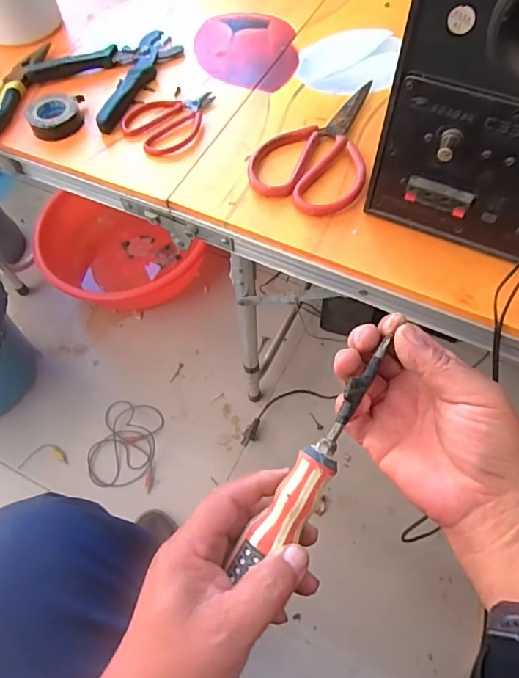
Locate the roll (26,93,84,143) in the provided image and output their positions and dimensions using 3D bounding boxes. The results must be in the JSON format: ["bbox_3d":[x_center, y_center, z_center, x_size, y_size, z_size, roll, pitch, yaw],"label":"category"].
[{"bbox_3d":[-0.211,-0.233,0.492,0.051,0.019,0.066,-7,62,-1],"label":"roll"}]

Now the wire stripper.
[{"bbox_3d":[-0.161,-0.307,0.535,0.138,0.016,0.152,39,70,20],"label":"wire stripper"}]

